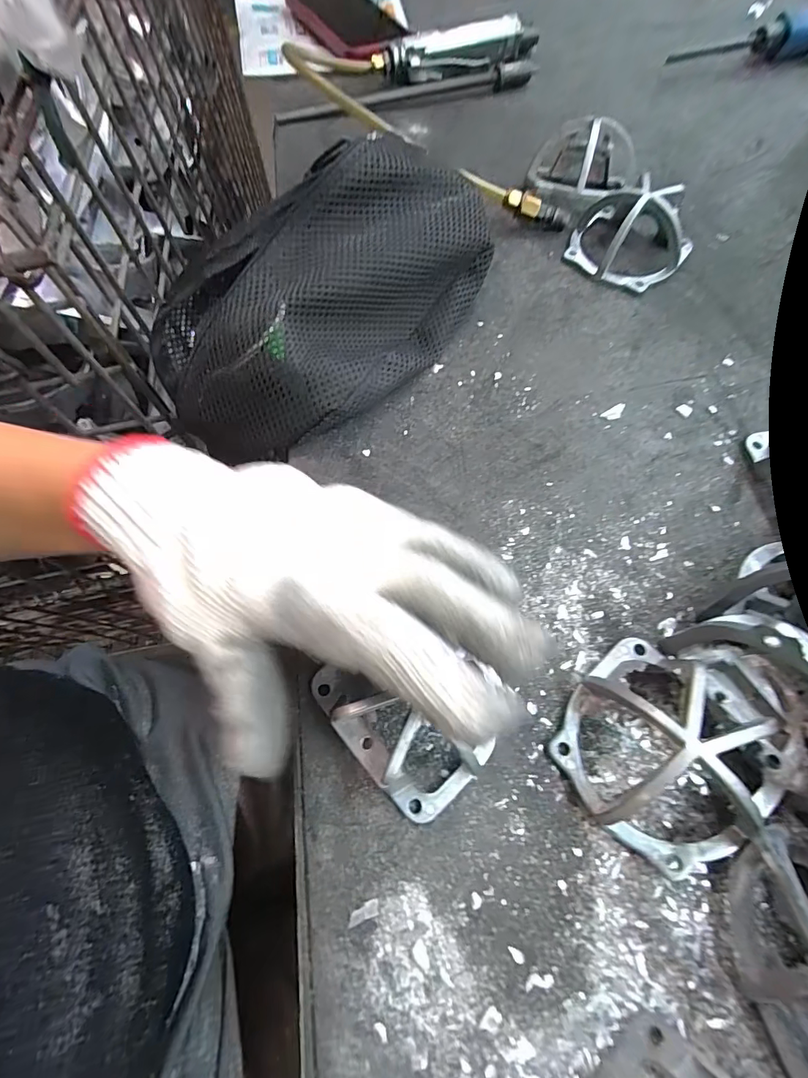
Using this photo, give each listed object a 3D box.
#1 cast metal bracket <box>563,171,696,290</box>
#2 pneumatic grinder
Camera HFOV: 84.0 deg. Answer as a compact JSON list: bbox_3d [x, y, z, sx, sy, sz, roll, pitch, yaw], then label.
[{"bbox_3d":[0.167,-0.228,0.328,0.070,0.043,0.078,-41,71,-15],"label":"cast metal bracket"},{"bbox_3d":[0.057,-0.494,0.459,0.166,0.032,0.055,-11,66,-3],"label":"pneumatic grinder"}]

